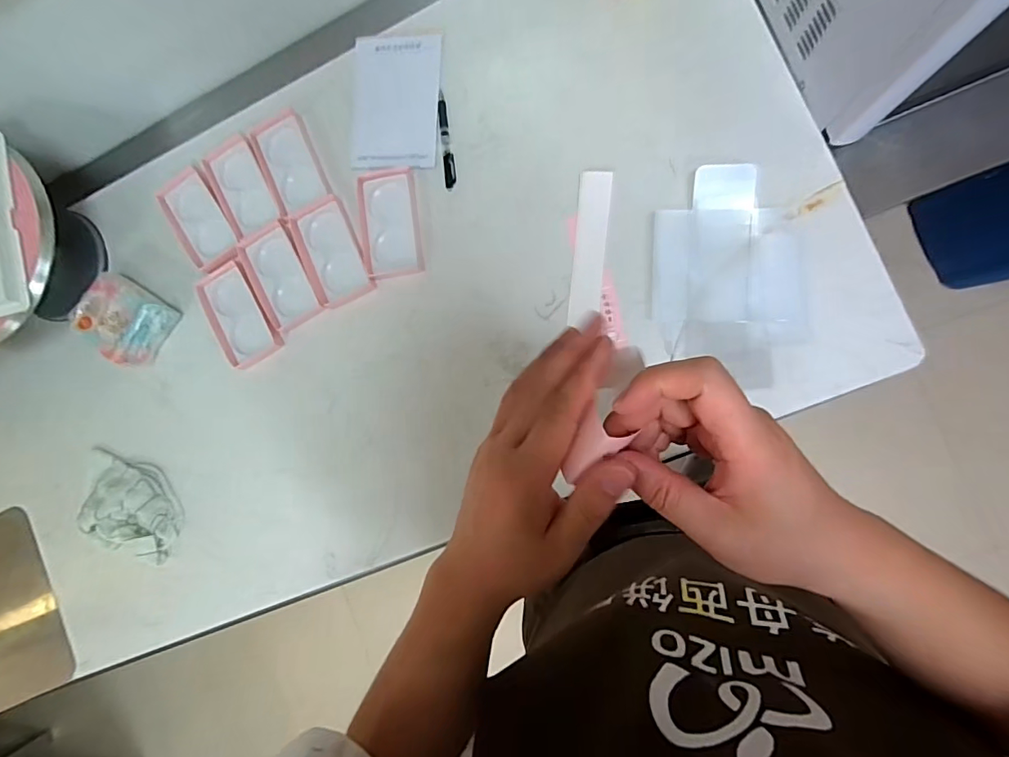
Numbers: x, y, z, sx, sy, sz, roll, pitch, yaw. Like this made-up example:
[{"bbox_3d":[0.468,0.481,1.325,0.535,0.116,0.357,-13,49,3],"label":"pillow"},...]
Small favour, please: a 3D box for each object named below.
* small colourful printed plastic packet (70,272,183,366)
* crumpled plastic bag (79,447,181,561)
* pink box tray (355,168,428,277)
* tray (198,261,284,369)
[{"bbox_3d":[-0.574,-0.090,0.723,0.121,0.049,0.105,33,95,8],"label":"small colourful printed plastic packet"},{"bbox_3d":[-0.566,0.196,0.727,0.149,0.044,0.127,19,93,9],"label":"crumpled plastic bag"},{"bbox_3d":[-0.162,-0.219,0.676,0.082,0.013,0.147,-8,88,9],"label":"pink box tray"},{"bbox_3d":[-0.395,-0.094,0.714,0.083,0.016,0.144,-30,85,8],"label":"tray"}]

